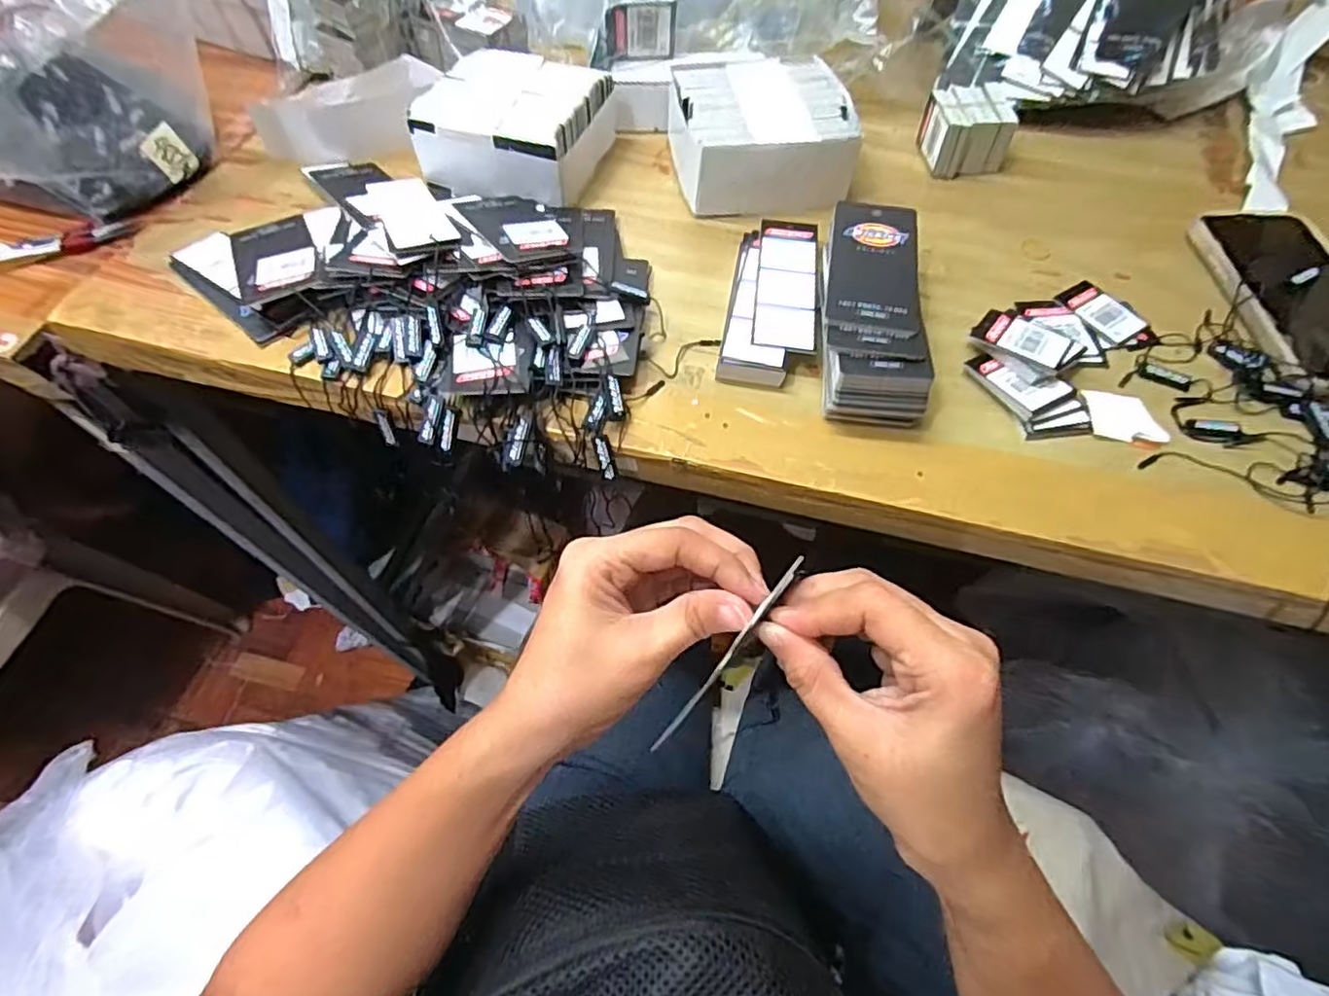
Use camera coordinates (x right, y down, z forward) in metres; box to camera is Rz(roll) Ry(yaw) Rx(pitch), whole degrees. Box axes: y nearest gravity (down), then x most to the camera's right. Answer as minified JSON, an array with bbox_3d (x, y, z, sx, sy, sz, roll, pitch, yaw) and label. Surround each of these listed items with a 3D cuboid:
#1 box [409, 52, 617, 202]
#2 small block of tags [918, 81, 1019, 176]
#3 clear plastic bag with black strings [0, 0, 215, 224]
[{"bbox_3d":[-0.106,-0.272,0.458,0.116,0.048,0.116,16,60,10],"label":"box"},{"bbox_3d":[0.227,-0.277,0.470,0.054,0.041,0.047,-7,59,-4],"label":"small block of tags"},{"bbox_3d":[-0.385,-0.257,0.403,0.102,0.128,0.165,29,63,17],"label":"clear plastic bag with black strings"}]

